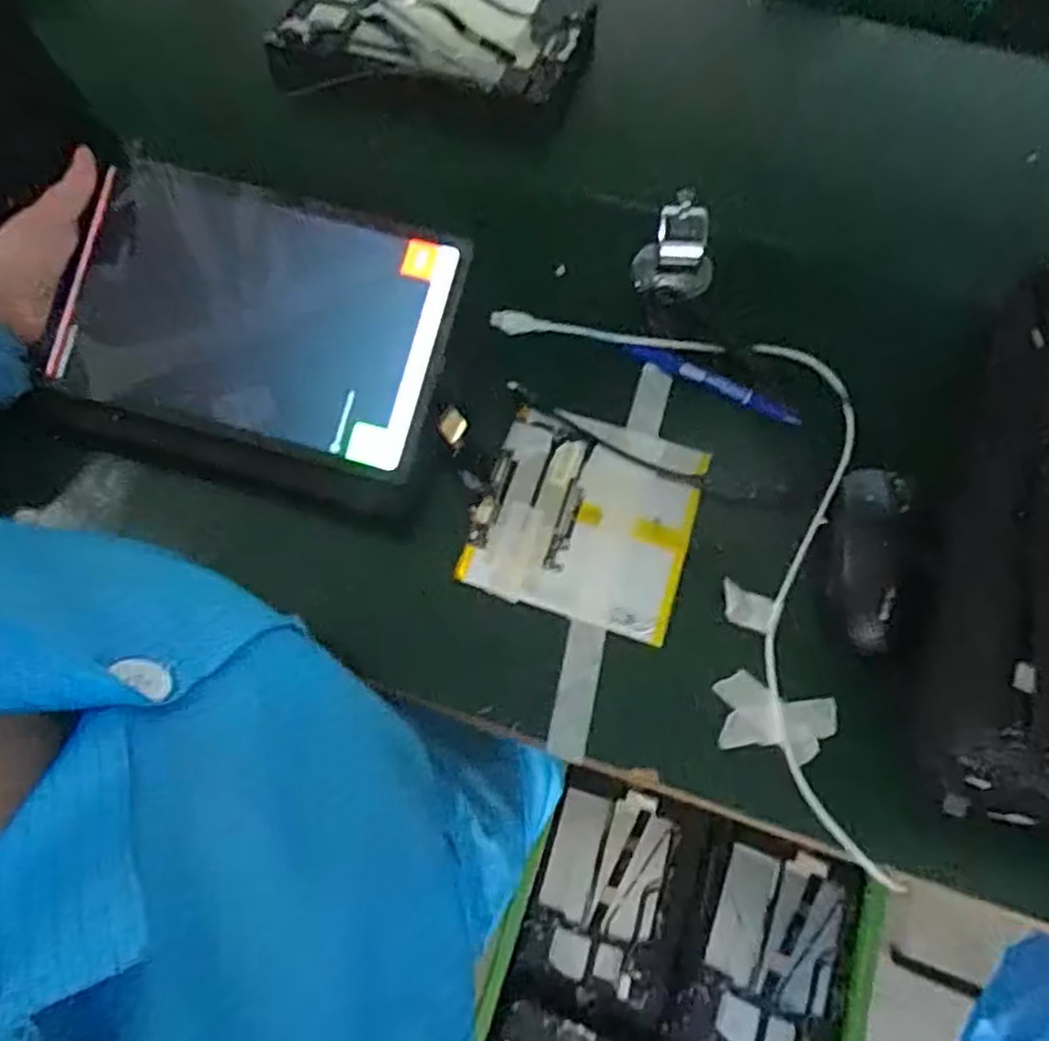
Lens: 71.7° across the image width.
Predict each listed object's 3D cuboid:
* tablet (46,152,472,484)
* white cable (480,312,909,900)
[{"bbox_3d":[-0.158,-0.119,0.435,0.220,0.013,0.156,16,91,5],"label":"tablet"},{"bbox_3d":[0.151,-0.008,0.435,0.173,0.021,0.371,-28,73,-16],"label":"white cable"}]

